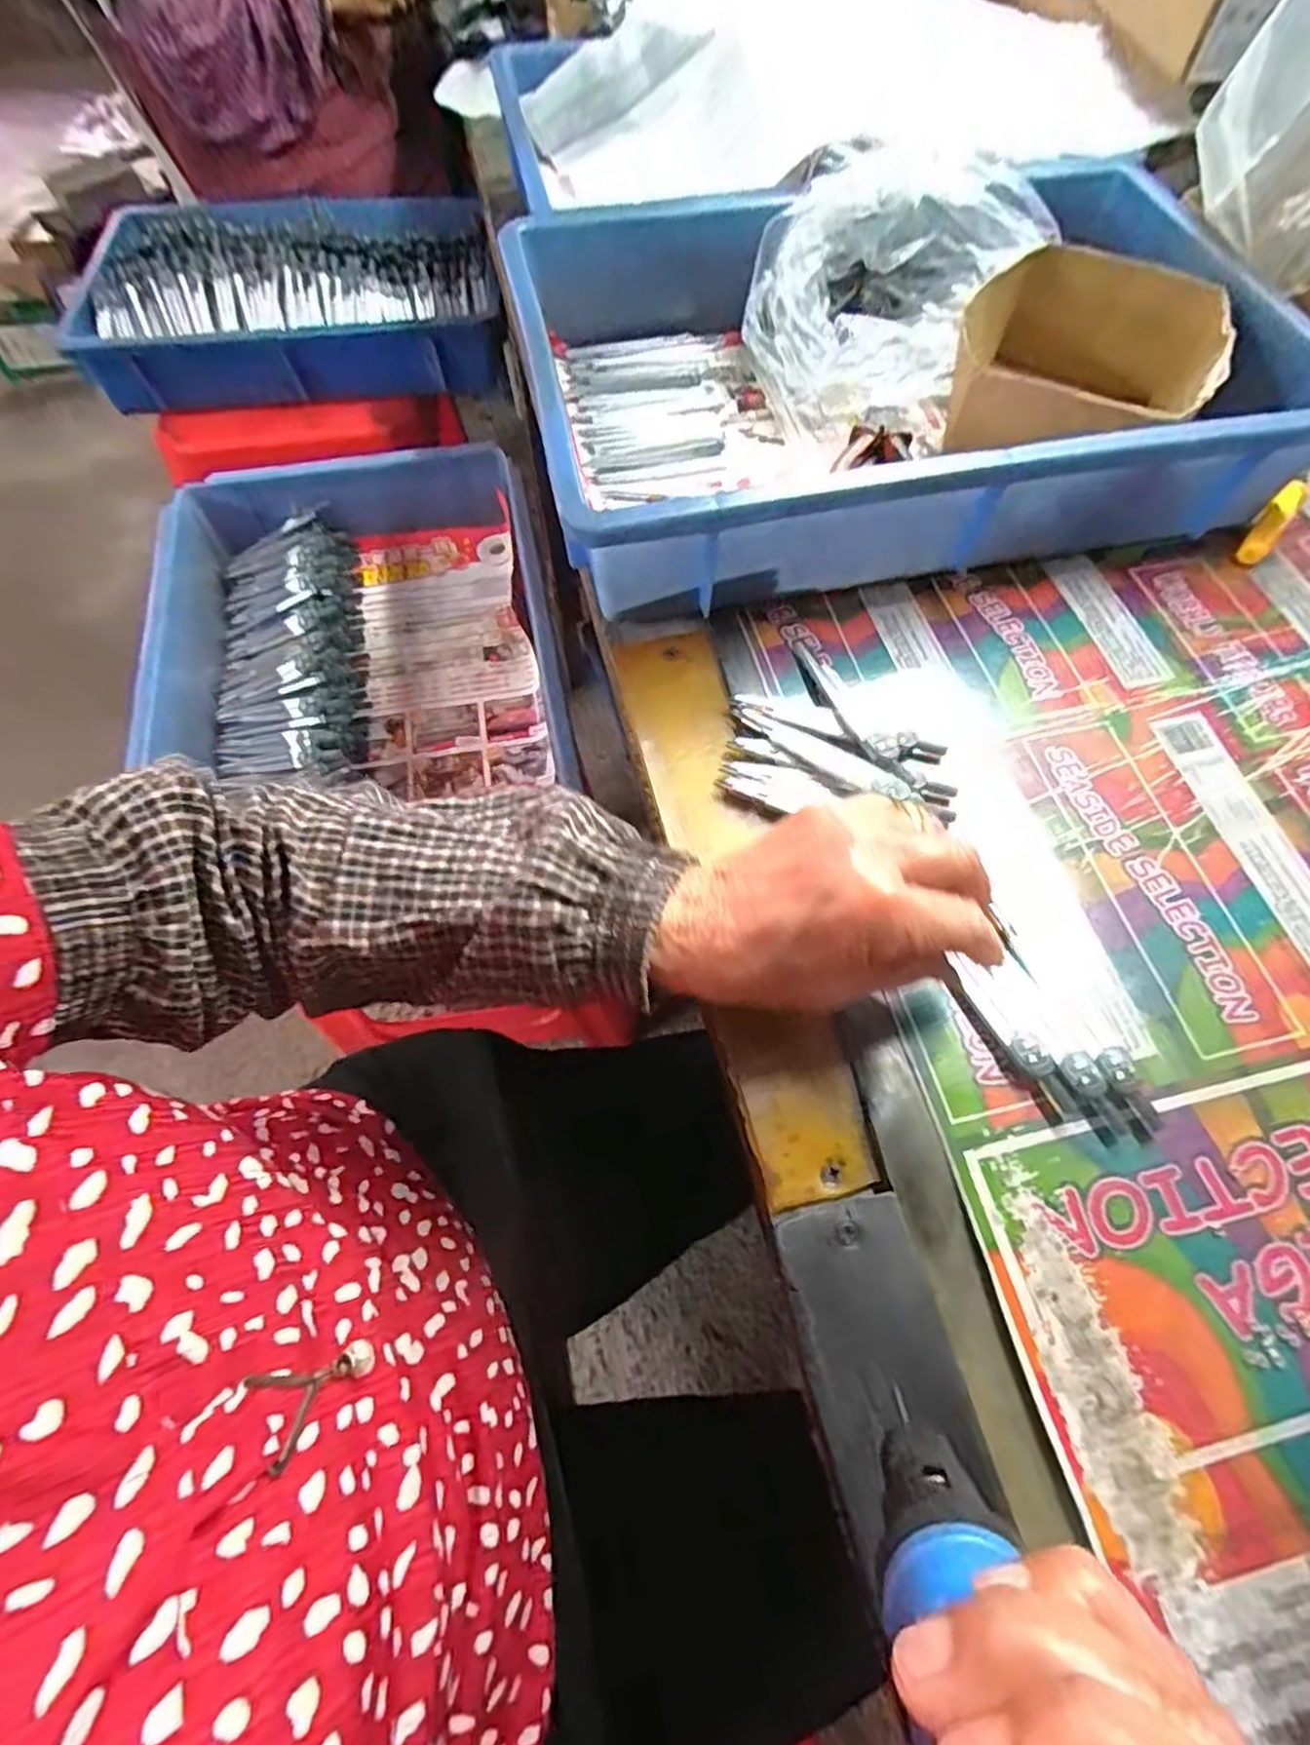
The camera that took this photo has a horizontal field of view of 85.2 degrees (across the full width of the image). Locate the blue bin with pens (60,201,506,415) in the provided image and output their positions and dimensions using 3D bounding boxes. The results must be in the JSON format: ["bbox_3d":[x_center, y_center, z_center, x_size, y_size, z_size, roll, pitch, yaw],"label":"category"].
[{"bbox_3d":[-0.380,-0.628,0.786,0.435,0.098,0.283,1,63,0],"label":"blue bin with pens"}]

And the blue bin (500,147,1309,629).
[{"bbox_3d":[0.139,-0.301,0.437,0.430,0.083,0.294,-13,64,-6],"label":"blue bin"}]

